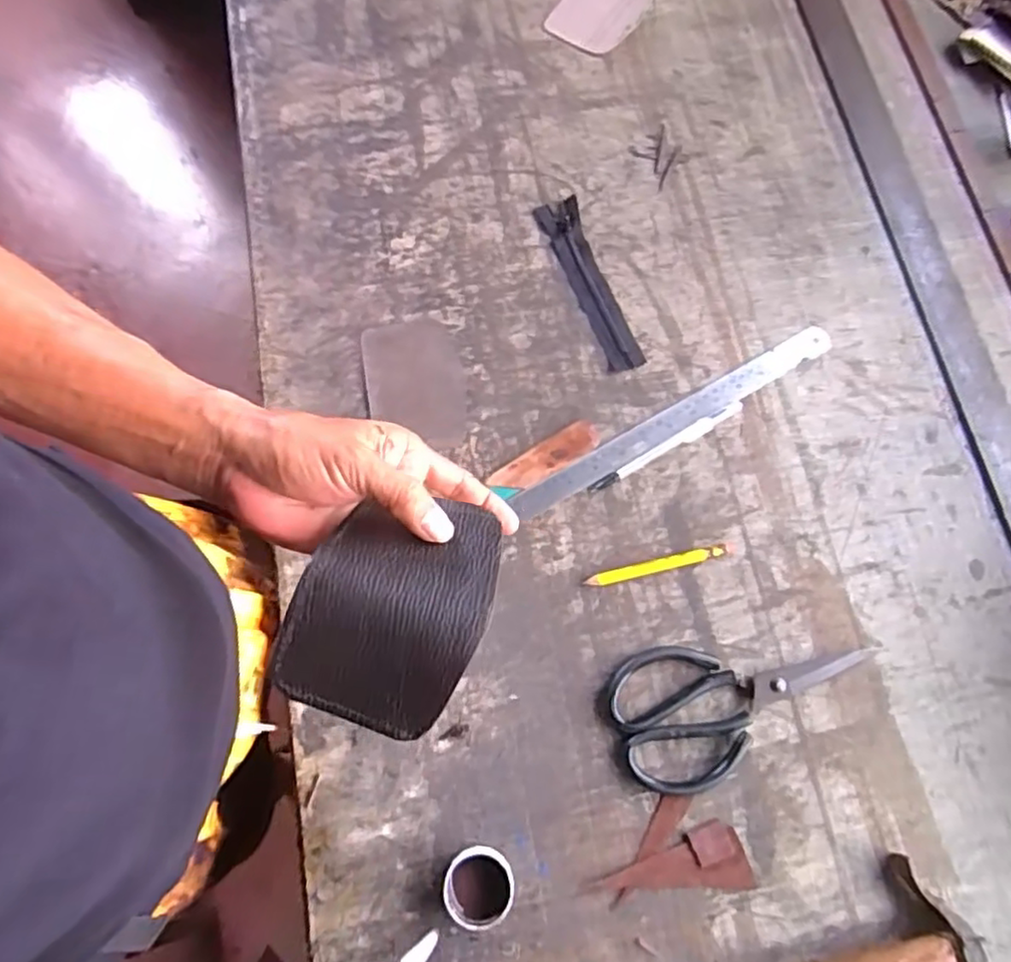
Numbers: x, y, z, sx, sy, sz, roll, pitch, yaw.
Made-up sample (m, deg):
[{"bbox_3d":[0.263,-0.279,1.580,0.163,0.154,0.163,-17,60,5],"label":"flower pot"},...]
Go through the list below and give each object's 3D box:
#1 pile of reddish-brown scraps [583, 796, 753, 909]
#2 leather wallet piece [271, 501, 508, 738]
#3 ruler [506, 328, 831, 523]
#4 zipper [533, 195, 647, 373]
[{"bbox_3d":[0.117,0.267,0.488,0.114,0.007,0.064,-6,73,-3],"label":"pile of reddish-brown scraps"},{"bbox_3d":[-0.051,0.058,0.313,0.082,0.027,0.107,19,73,4],"label":"leather wallet piece"},{"bbox_3d":[0.153,-0.054,0.589,0.327,0.004,0.027,-29,79,-11],"label":"ruler"},{"bbox_3d":[0.077,-0.184,0.622,0.042,0.004,0.183,-17,74,-7],"label":"zipper"}]

